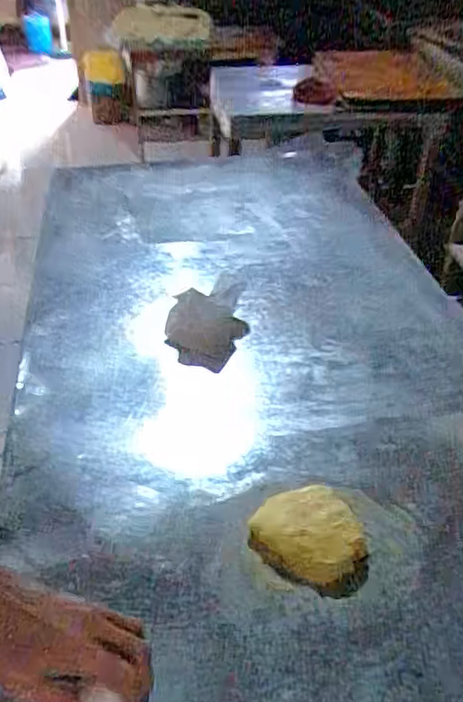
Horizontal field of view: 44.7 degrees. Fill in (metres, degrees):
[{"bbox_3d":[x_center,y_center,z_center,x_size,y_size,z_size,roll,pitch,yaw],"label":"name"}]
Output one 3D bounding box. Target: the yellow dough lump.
[{"bbox_3d":[0.075,0.174,0.544,0.103,0.025,0.087,20,44,20],"label":"yellow dough lump"}]

